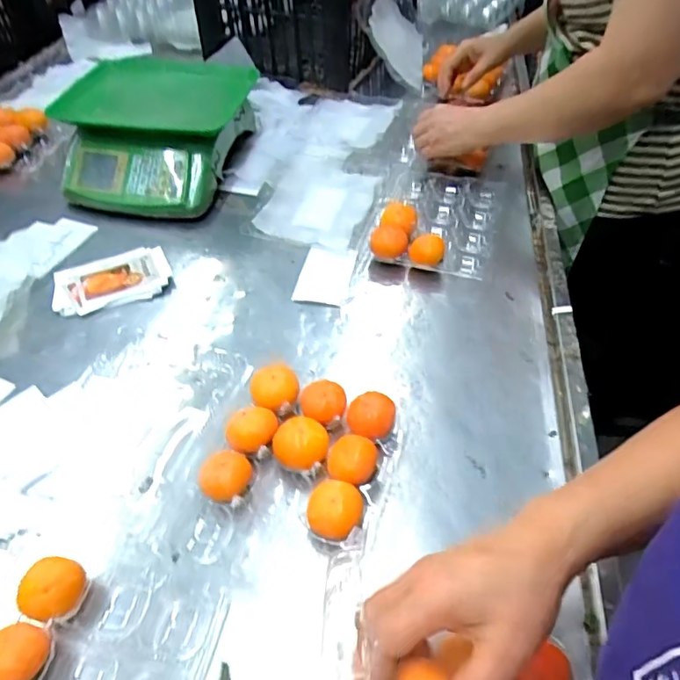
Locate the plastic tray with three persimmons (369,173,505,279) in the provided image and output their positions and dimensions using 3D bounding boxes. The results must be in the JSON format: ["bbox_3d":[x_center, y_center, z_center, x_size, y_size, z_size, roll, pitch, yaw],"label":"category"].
[{"bbox_3d":[0.142,-0.182,0.779,0.179,0.042,0.233,11,49,11],"label":"plastic tray with three persimmons"}]

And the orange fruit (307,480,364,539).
[{"bbox_3d":[-0.004,0.153,0.465,0.046,0.036,0.046,6,48,7],"label":"orange fruit"}]

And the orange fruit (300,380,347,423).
[{"bbox_3d":[-0.017,0.070,0.551,0.046,0.052,0.045,6,48,7],"label":"orange fruit"}]

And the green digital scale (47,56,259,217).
[{"bbox_3d":[-0.309,-0.339,0.863,0.263,0.142,0.283,7,48,8],"label":"green digital scale"}]

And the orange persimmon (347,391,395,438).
[{"bbox_3d":[0.031,0.082,0.532,0.045,0.042,0.041,7,48,8],"label":"orange persimmon"}]

